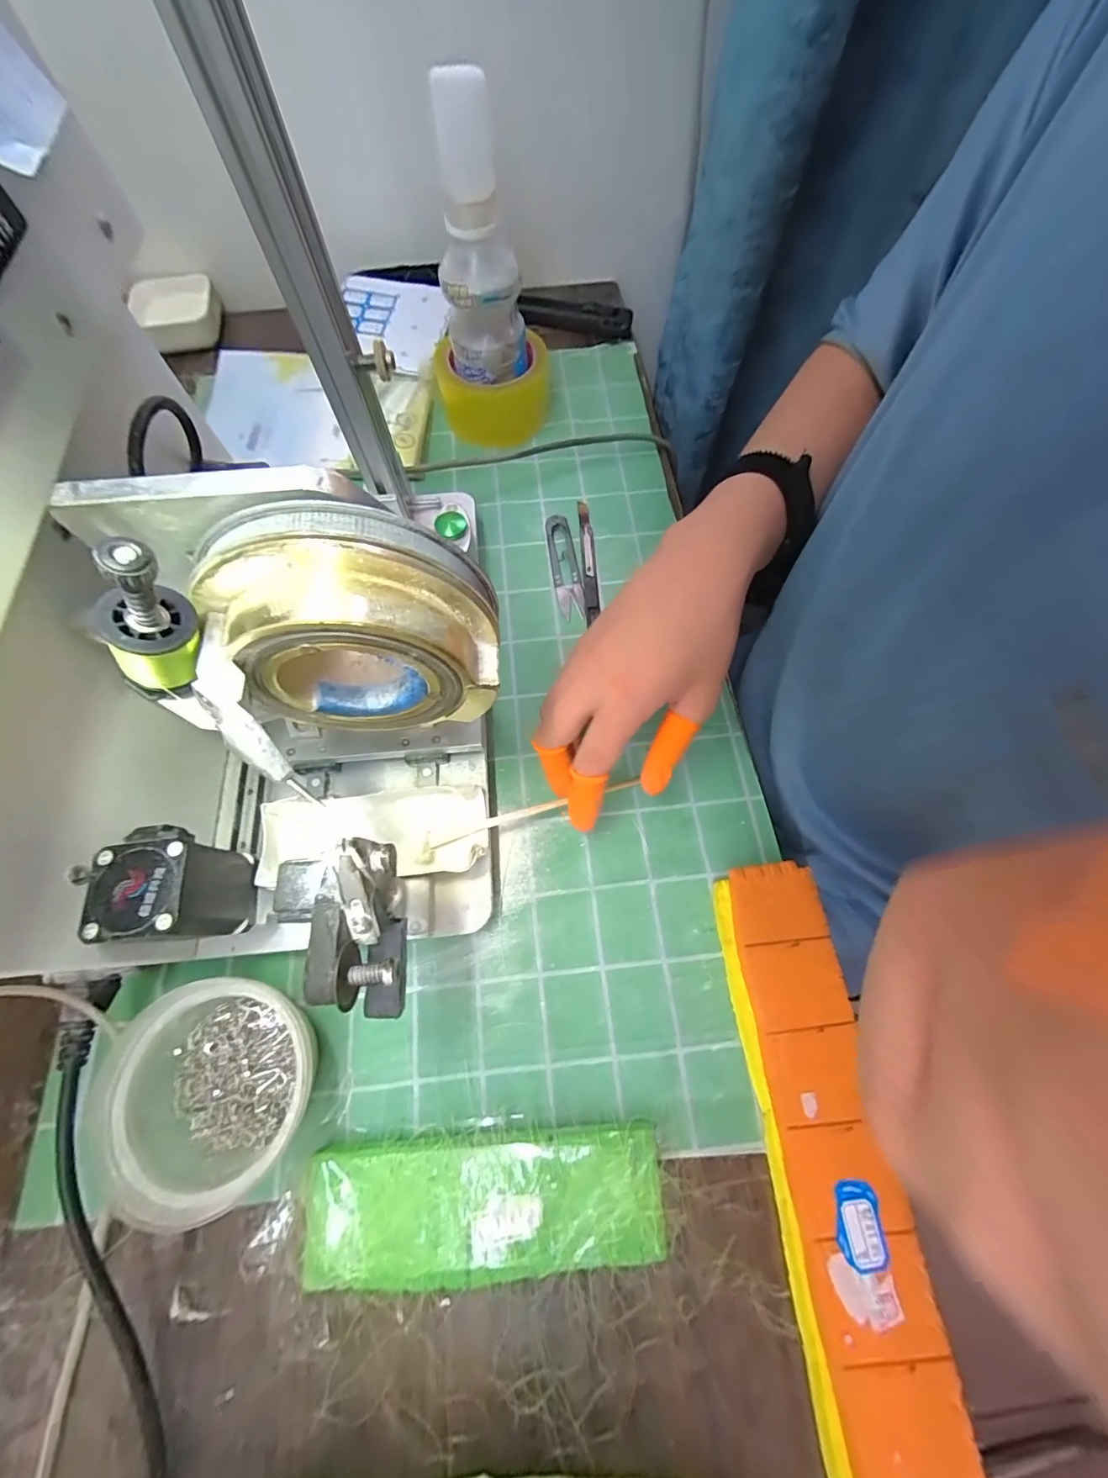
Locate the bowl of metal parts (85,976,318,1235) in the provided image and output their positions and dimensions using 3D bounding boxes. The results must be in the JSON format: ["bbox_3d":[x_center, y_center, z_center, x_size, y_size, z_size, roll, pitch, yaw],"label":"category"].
[{"bbox_3d":[-0.172,0.179,0.258,0.101,0.053,0.095,0,70,-1],"label":"bowl of metal parts"}]

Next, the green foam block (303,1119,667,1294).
[{"bbox_3d":[-0.035,0.239,0.252,0.178,0.015,0.058,-4,70,-2],"label":"green foam block"}]

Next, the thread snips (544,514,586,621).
[{"bbox_3d":[0.009,-0.145,0.408,0.022,0.007,0.102,-8,70,-4],"label":"thread snips"}]

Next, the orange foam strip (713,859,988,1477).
[{"bbox_3d":[0.145,0.242,0.245,0.058,0.030,0.340,-5,70,-3],"label":"orange foam strip"}]

